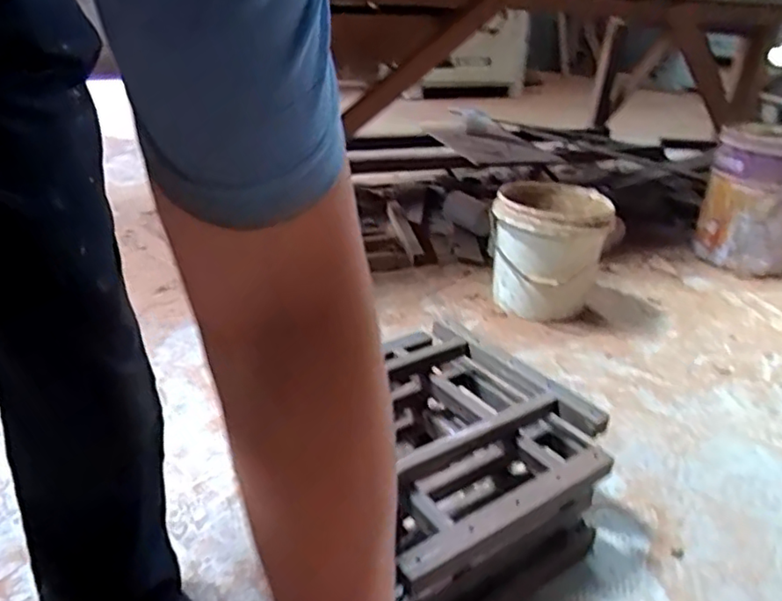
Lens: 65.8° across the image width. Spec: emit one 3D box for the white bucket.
[{"bbox_3d":[0.355,-0.102,1.395,0.240,0.263,0.294,17,30,25],"label":"white bucket"}]

